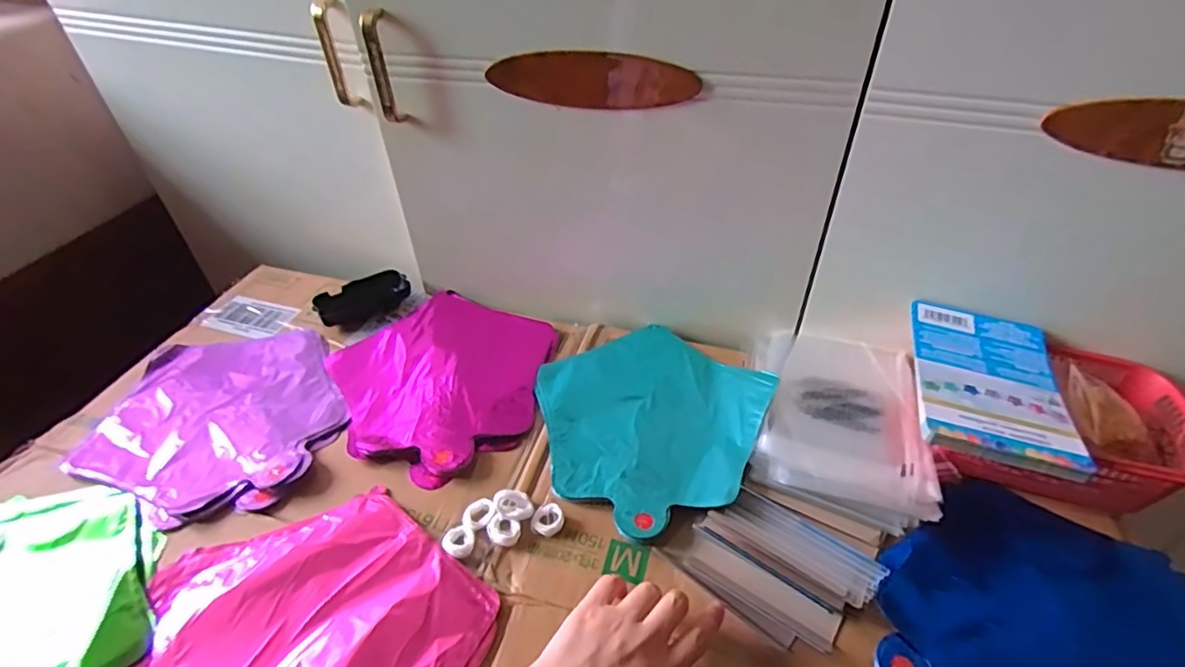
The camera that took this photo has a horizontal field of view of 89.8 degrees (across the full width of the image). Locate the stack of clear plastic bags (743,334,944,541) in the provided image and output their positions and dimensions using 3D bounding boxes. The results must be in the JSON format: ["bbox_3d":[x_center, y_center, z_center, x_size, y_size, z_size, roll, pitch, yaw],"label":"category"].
[{"bbox_3d":[0.235,0.077,0.573,0.150,0.029,0.217,9,43,11],"label":"stack of clear plastic bags"}]

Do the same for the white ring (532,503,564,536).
[{"bbox_3d":[-0.037,0.154,0.497,0.025,0.011,0.030,9,43,11],"label":"white ring"}]

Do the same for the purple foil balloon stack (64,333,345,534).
[{"bbox_3d":[-0.360,0.073,0.593,0.241,0.013,0.224,13,44,15],"label":"purple foil balloon stack"}]

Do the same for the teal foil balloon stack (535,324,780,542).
[{"bbox_3d":[0.056,0.076,0.577,0.217,0.026,0.226,-22,46,-21],"label":"teal foil balloon stack"}]

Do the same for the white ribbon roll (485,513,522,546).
[{"bbox_3d":[-0.073,0.162,0.488,0.028,0.008,0.021,16,45,18],"label":"white ribbon roll"}]

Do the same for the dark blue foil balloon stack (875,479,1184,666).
[{"bbox_3d":[0.333,0.215,0.430,0.227,0.014,0.231,15,45,17],"label":"dark blue foil balloon stack"}]

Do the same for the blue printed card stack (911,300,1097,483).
[{"bbox_3d":[0.338,0.035,0.507,0.115,0.015,0.185,14,44,16],"label":"blue printed card stack"}]

